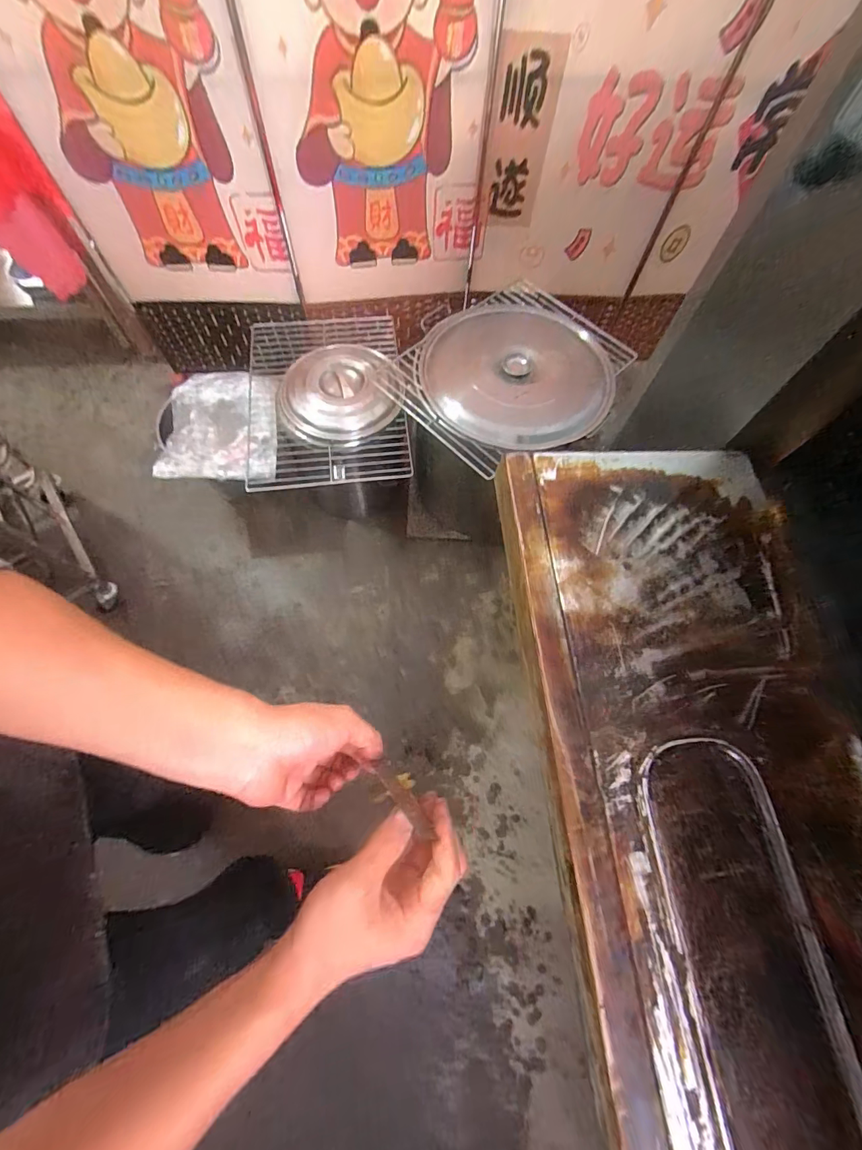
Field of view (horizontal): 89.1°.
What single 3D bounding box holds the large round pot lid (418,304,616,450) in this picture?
[{"bbox_3d":[0.202,-0.492,1.052,0.429,0.050,0.445,1,68,-2],"label":"large round pot lid"}]

